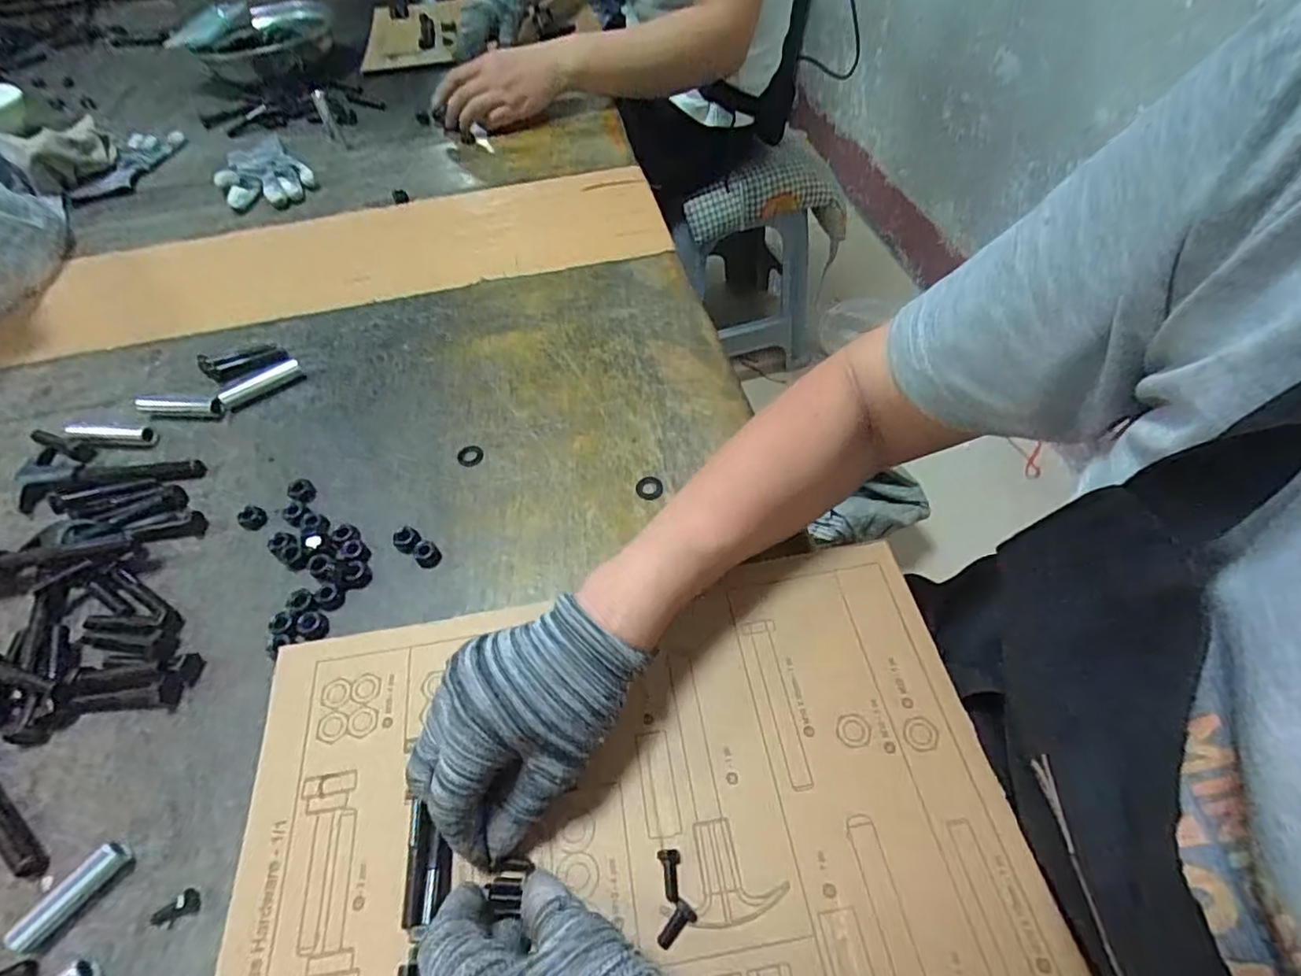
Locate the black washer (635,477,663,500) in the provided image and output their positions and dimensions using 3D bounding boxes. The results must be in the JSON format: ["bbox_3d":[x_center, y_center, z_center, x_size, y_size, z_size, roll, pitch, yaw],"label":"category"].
[{"bbox_3d":[-0.001,0.000,0.435,0.019,0.004,0.020,-3,54,4],"label":"black washer"}]

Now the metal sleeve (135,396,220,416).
[{"bbox_3d":[-0.390,-0.070,0.504,0.074,0.013,0.018,1,55,6],"label":"metal sleeve"}]

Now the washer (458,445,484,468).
[{"bbox_3d":[-0.138,-0.025,0.463,0.019,0.004,0.020,-3,54,4],"label":"washer"}]

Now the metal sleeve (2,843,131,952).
[{"bbox_3d":[-0.288,0.205,0.303,0.016,0.016,0.051,31,63,24],"label":"metal sleeve"}]

